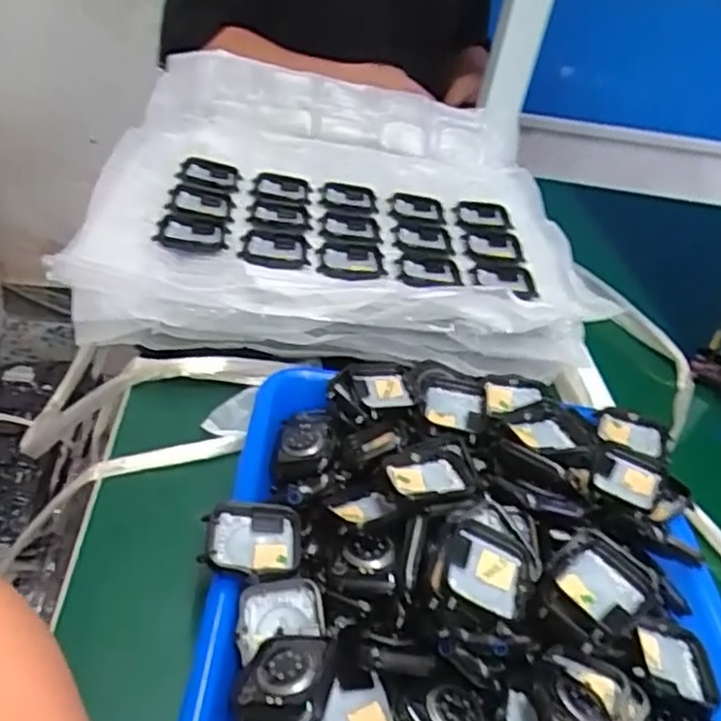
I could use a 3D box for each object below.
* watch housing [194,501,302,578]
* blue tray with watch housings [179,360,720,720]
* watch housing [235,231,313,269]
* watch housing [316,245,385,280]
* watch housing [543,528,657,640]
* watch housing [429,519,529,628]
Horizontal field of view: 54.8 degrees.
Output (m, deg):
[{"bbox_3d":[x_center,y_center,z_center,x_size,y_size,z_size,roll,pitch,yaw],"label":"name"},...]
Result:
[{"bbox_3d":[-0.051,0.086,0.328,0.046,0.015,0.039,1,38,-13],"label":"watch housing"},{"bbox_3d":[0.053,0.122,0.317,0.247,0.060,0.321,8,37,-3],"label":"blue tray with watch housings"},{"bbox_3d":[-0.061,-0.078,0.491,0.047,0.009,0.055,2,38,-12],"label":"watch housing"},{"bbox_3d":[-0.007,-0.071,0.500,0.046,0.008,0.055,4,37,-4],"label":"watch housing"},{"bbox_3d":[0.107,0.102,0.316,0.049,0.009,0.044,-24,49,-38],"label":"watch housing"},{"bbox_3d":[0.053,0.094,0.309,0.042,0.010,0.044,17,37,8],"label":"watch housing"}]

